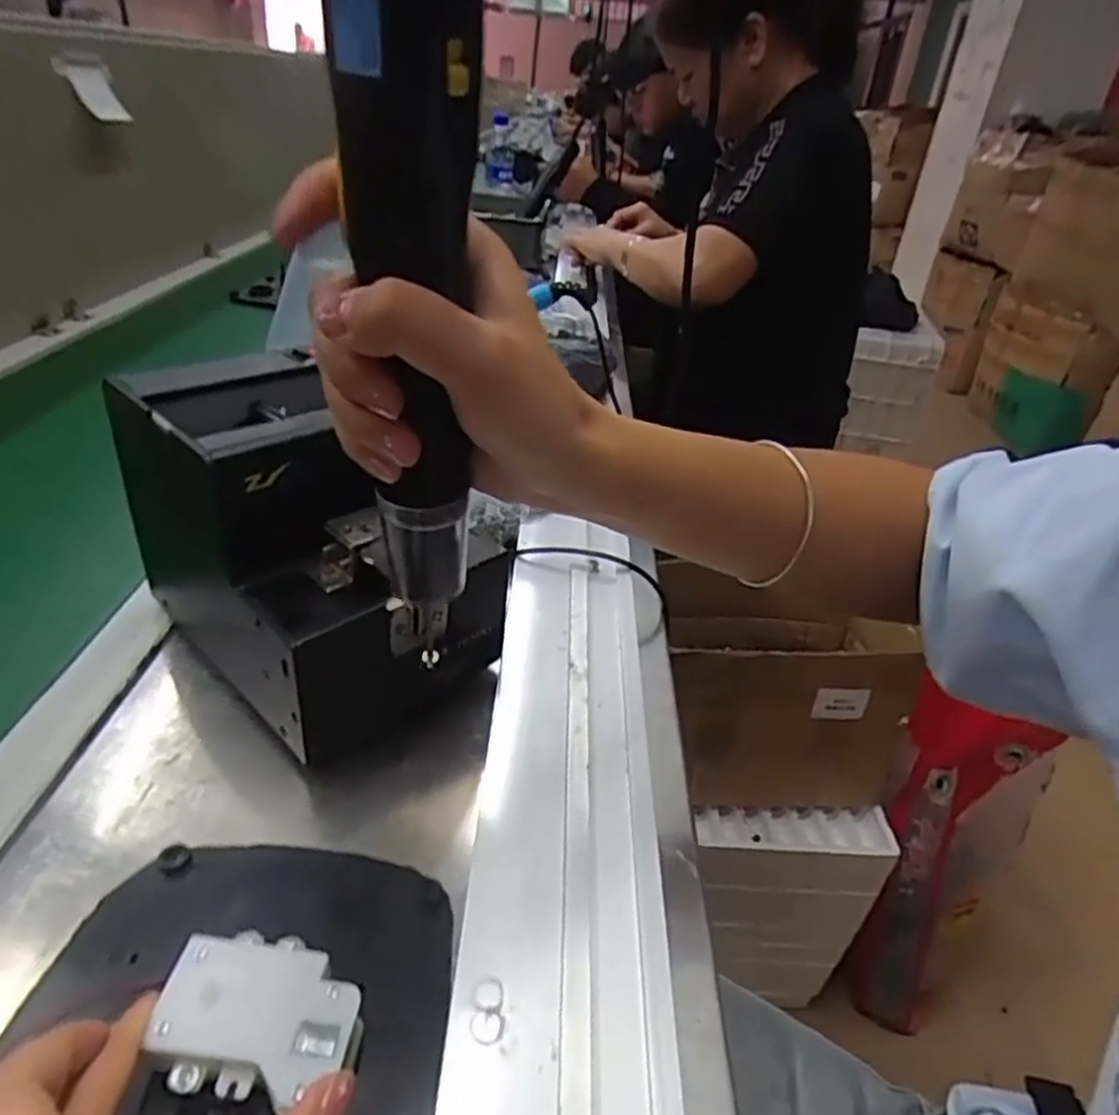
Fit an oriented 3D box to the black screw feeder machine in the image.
[{"bbox_3d":[-0.126,-0.014,0.402,0.189,0.142,0.130,29,40,36],"label":"black screw feeder machine"}]

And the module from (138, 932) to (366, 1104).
[{"bbox_3d":[-0.096,0.148,0.242,0.066,0.010,0.044,7,32,7],"label":"module"}]

